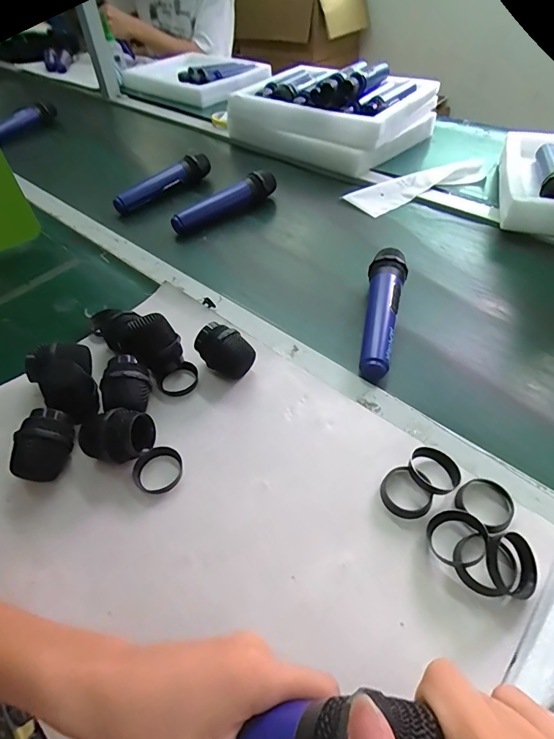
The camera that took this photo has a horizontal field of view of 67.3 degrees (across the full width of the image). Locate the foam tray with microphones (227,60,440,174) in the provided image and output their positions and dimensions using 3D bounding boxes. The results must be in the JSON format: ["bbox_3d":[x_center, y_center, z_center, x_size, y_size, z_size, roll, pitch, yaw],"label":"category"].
[{"bbox_3d":[0.120,-0.564,0.895,0.357,0.126,0.306,30,55,26],"label":"foam tray with microphones"}]

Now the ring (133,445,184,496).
[{"bbox_3d":[-0.109,0.092,0.382,0.044,0.009,0.041,-1,48,1],"label":"ring"}]

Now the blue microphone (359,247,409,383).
[{"bbox_3d":[0.123,-0.074,0.495,0.043,0.041,0.195,12,49,13],"label":"blue microphone"}]

